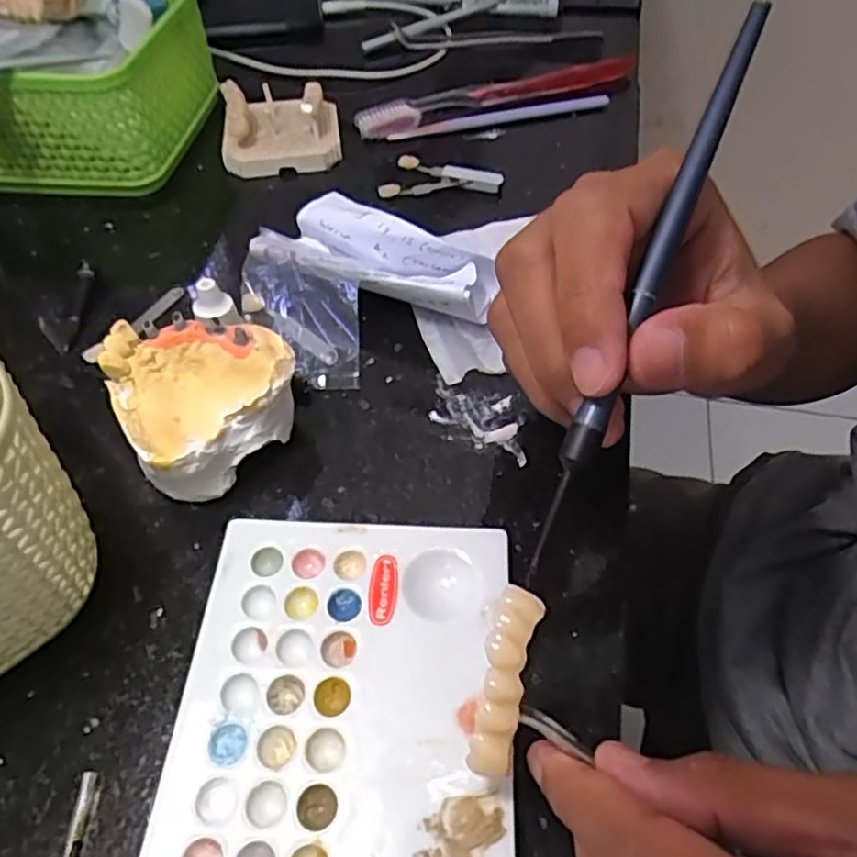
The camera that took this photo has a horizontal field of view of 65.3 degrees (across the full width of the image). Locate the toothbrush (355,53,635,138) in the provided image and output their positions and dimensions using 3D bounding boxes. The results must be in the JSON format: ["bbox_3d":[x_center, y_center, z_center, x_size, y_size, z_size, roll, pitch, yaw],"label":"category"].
[{"bbox_3d":[0.045,-0.211,0.423,0.190,0.015,0.020,-17,54,-13],"label":"toothbrush"}]

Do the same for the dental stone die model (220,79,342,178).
[{"bbox_3d":[-0.085,-0.179,0.388,0.064,0.033,0.062,-7,52,-5],"label":"dental stone die model"}]

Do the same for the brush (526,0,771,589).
[{"bbox_3d":[0.056,-0.037,0.169,0.008,0.004,0.159,22,86,17],"label":"brush"}]

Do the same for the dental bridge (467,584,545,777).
[{"bbox_3d":[0.019,0.062,0.165,0.012,0.007,0.044,11,74,9],"label":"dental bridge"}]

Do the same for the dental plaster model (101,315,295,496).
[{"bbox_3d":[-0.082,-0.011,0.247,0.060,0.042,0.055,-31,58,-22],"label":"dental plaster model"}]

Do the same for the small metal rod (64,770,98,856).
[{"bbox_3d":[-0.094,0.110,0.177,0.004,0.004,0.035,-1,52,-1],"label":"small metal rod"}]

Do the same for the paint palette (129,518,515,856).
[{"bbox_3d":[-0.028,0.095,0.181,0.097,0.013,0.153,2,52,2],"label":"paint palette"}]

